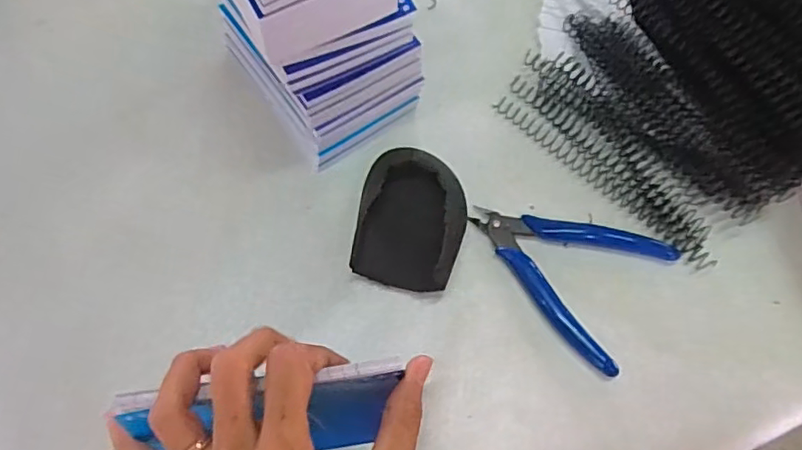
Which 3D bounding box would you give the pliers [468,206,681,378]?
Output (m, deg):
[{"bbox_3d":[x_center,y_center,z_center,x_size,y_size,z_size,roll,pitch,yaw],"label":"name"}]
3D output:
[{"bbox_3d":[0.112,0.018,0.358,0.088,0.008,0.119,-35,71,-13],"label":"pliers"}]

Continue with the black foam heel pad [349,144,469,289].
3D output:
[{"bbox_3d":[0.006,-0.002,0.360,0.064,0.027,0.086,13,68,6],"label":"black foam heel pad"}]

